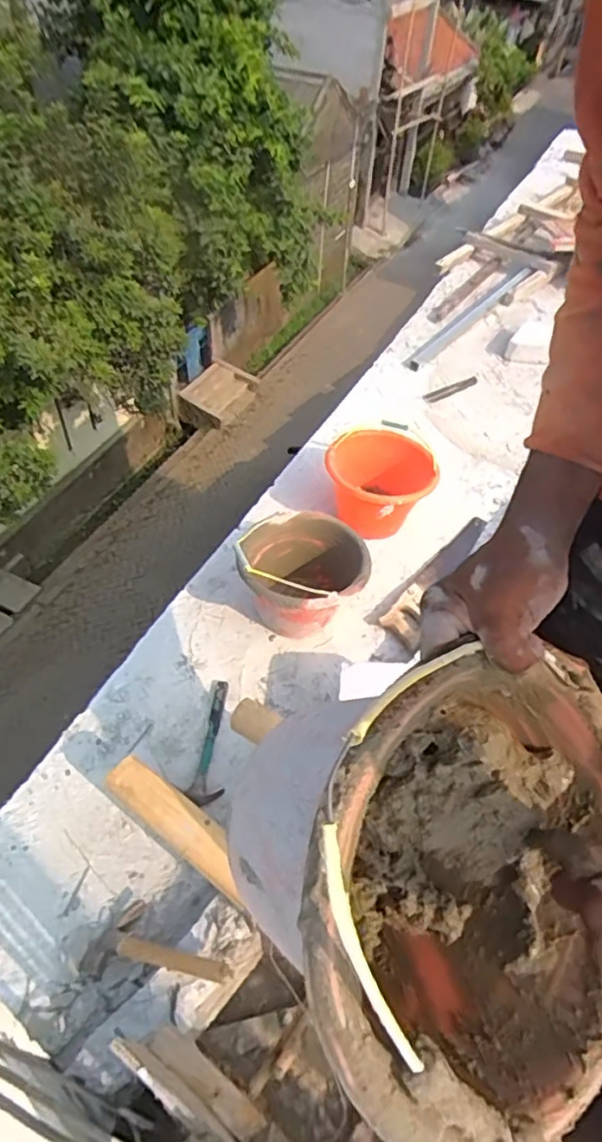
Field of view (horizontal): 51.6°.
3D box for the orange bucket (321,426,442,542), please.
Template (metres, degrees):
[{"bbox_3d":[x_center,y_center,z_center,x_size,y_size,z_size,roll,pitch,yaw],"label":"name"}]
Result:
[{"bbox_3d":[0.212,-0.245,1.680,0.276,0.196,0.332,15,51,8],"label":"orange bucket"}]

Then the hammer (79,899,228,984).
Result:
[{"bbox_3d":[-0.225,0.599,0.985,0.242,0.044,0.121,-3,47,24],"label":"hammer"}]

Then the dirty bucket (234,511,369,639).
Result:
[{"bbox_3d":[0.003,0.011,1.425,0.275,0.240,0.253,3,51,-2],"label":"dirty bucket"}]

